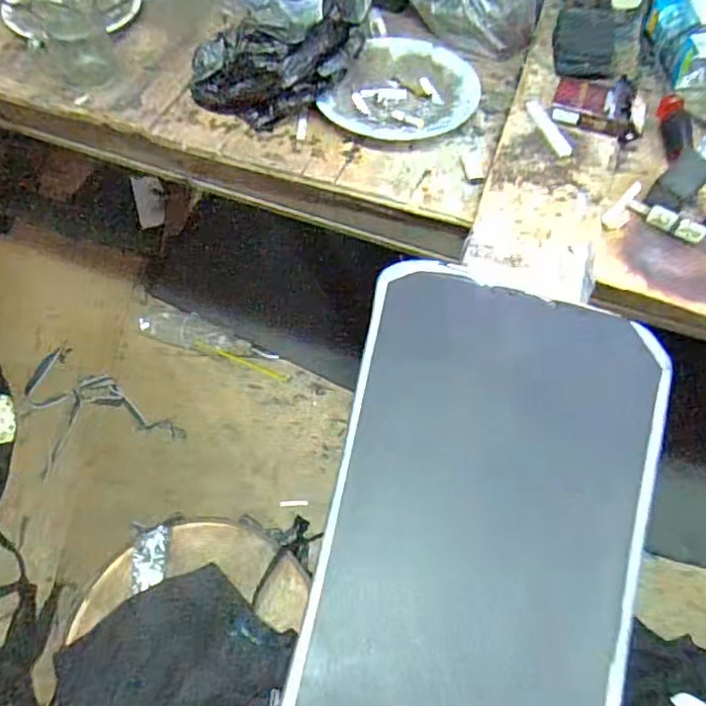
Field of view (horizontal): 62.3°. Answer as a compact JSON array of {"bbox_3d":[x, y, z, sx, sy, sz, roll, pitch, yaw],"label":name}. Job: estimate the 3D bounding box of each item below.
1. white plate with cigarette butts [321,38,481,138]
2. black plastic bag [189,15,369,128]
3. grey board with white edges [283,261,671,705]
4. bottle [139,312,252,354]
[{"bbox_3d":[0.060,-0.325,0.711,0.172,0.032,0.159,1,60,-2],"label":"white plate with cigarette butts"},{"bbox_3d":[-0.099,-0.340,0.683,0.174,0.074,0.143,32,63,15],"label":"black plastic bag"},{"bbox_3d":[0.082,0.143,0.413,0.238,0.027,0.505,17,59,7],"label":"grey board with white edges"},{"bbox_3d":[-0.399,-0.053,1.458,0.288,0.059,0.083,16,60,6],"label":"bottle"}]

